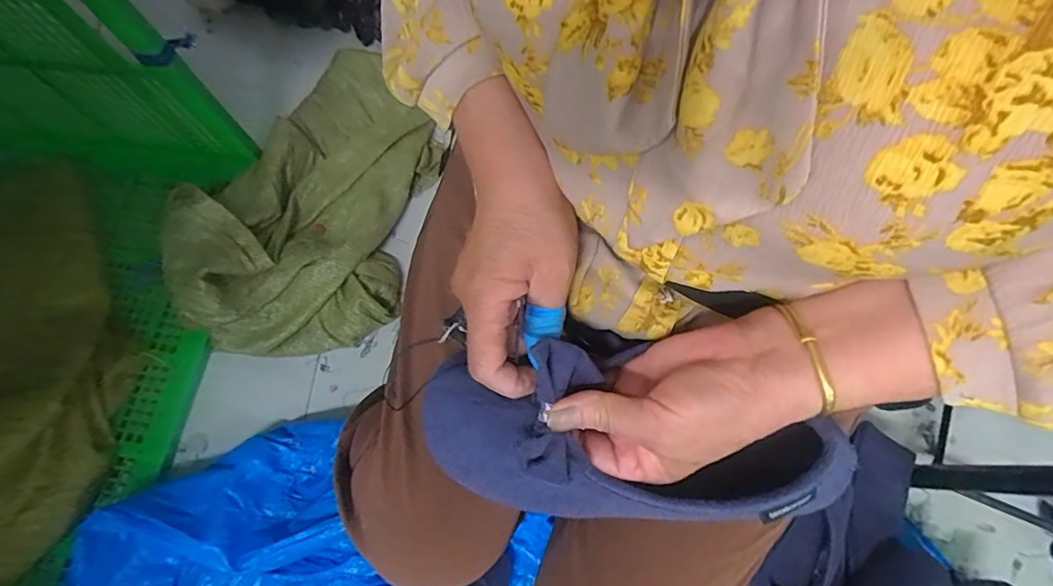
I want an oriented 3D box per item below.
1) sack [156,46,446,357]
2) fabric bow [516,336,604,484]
[{"bbox_3d":[-0.371,-0.177,0.875,0.348,0.097,0.566,11,72,5],"label":"sack"},{"bbox_3d":[0.016,0.063,0.277,0.039,0.015,0.071,24,72,-24],"label":"fabric bow"}]

